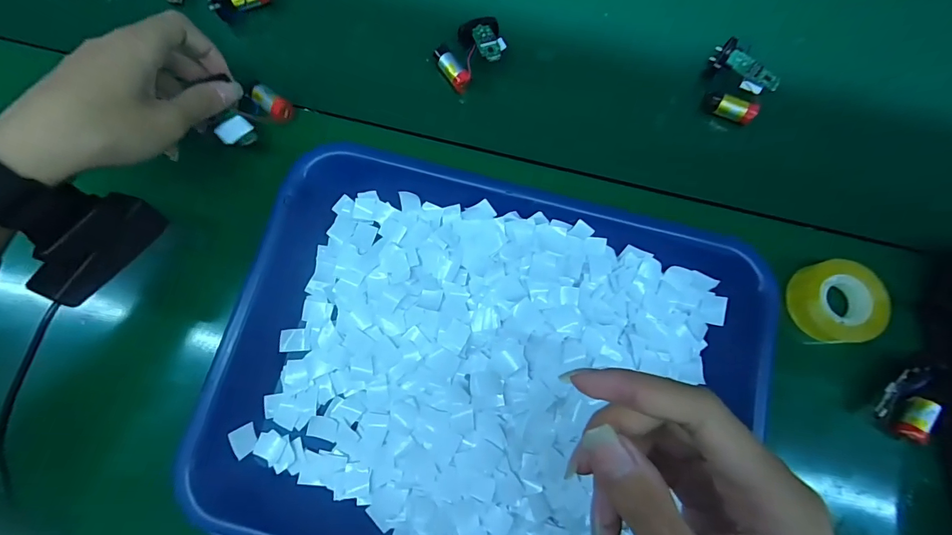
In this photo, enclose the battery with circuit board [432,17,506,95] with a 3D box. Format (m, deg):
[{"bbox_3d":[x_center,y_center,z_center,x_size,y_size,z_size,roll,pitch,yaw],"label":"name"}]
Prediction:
[{"bbox_3d":[-0.003,-0.172,0.324,0.056,0.024,0.047,-24,80,-3],"label":"battery with circuit board"}]

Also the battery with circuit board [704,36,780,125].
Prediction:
[{"bbox_3d":[0.208,-0.147,0.329,0.051,0.019,0.058,27,81,5],"label":"battery with circuit board"}]

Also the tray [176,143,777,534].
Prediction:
[{"bbox_3d":[0.009,0.071,0.270,0.329,0.041,0.262,14,80,3],"label":"tray"}]

